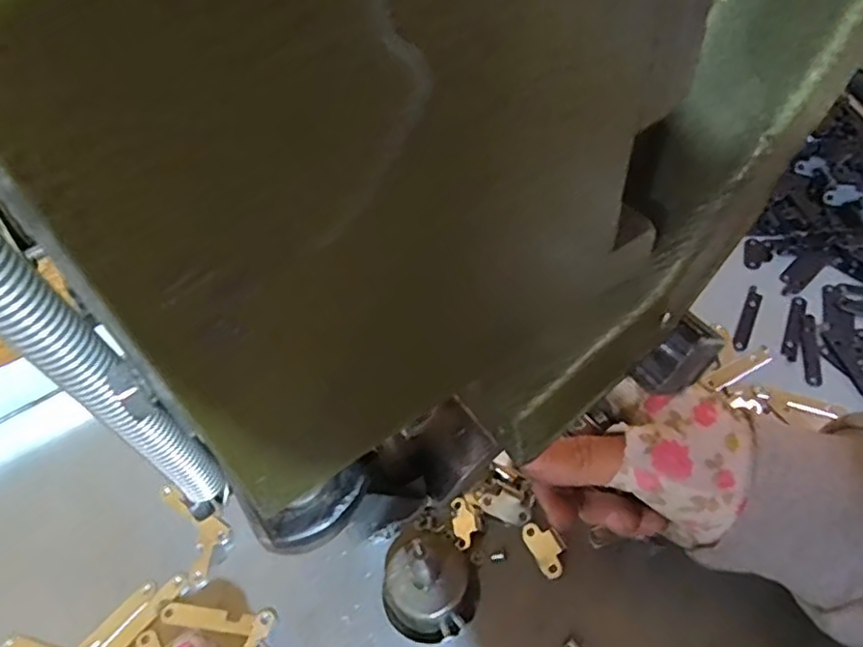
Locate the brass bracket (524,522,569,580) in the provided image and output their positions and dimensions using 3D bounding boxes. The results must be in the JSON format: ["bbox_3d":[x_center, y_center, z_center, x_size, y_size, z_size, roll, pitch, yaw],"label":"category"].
[{"bbox_3d":[0.060,0.114,0.324,0.016,0.004,0.029,-23,54,-12],"label":"brass bracket"}]

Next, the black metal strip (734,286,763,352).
[{"bbox_3d":[0.202,-0.004,0.403,0.010,0.004,0.056,22,57,20],"label":"black metal strip"}]

